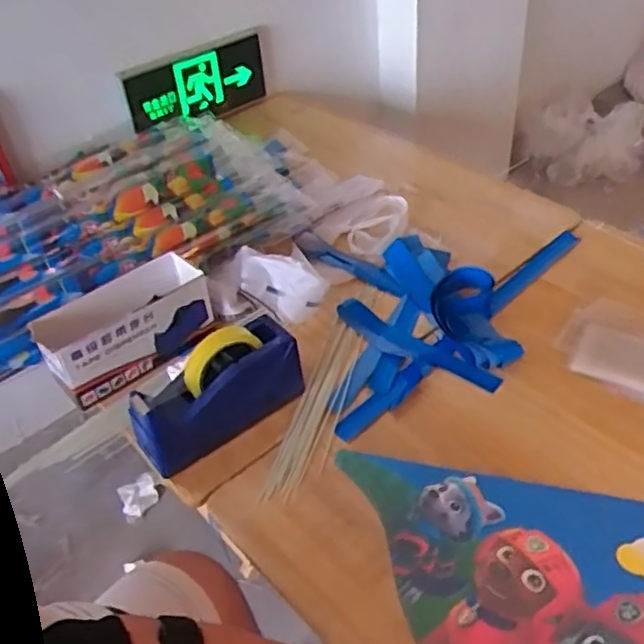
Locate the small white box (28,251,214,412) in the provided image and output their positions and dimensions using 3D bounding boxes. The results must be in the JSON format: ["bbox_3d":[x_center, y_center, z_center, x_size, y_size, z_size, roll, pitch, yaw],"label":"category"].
[{"bbox_3d":[-0.255,0.005,0.888,0.216,0.098,0.083,-35,50,-27],"label":"small white box"}]

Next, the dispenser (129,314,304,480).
[{"bbox_3d":[-0.121,0.083,0.795,0.205,0.128,0.063,-35,50,-27],"label":"dispenser"}]

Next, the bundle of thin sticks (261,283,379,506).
[{"bbox_3d":[0.014,0.074,0.880,0.054,0.013,0.373,9,45,16],"label":"bundle of thin sticks"}]

